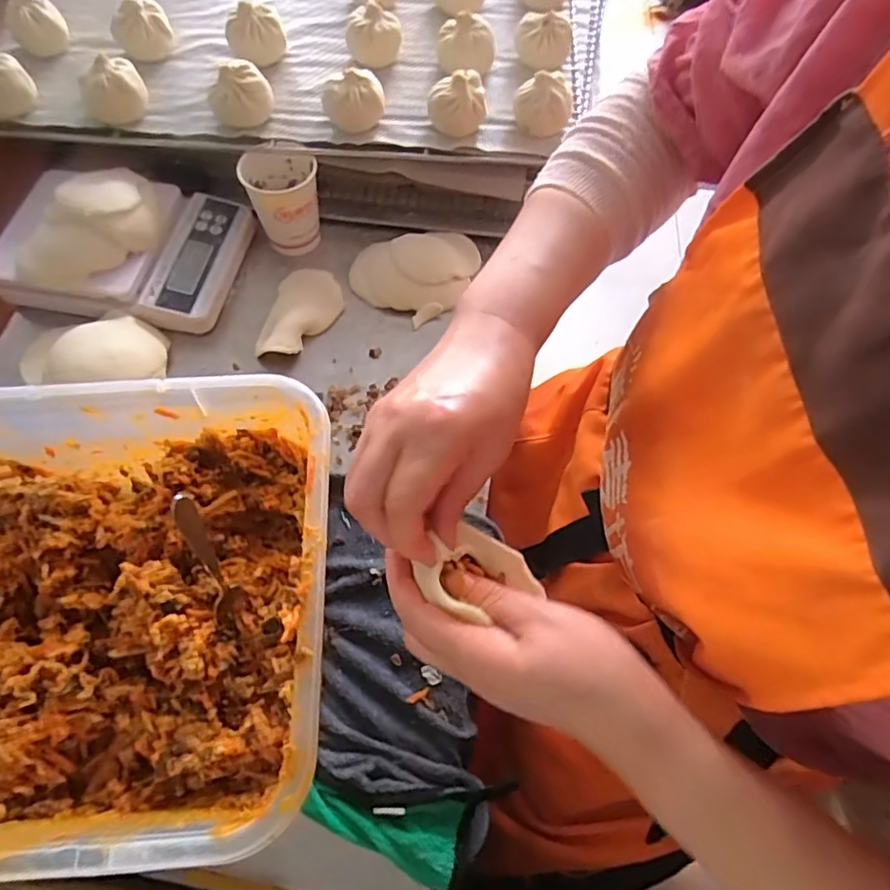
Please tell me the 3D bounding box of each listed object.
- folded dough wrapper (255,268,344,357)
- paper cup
[{"bbox_3d":[-0.136,-0.132,0.567,0.064,0.015,0.110,9,63,2],"label":"folded dough wrapper"},{"bbox_3d":[-0.161,-0.246,0.586,0.068,0.080,0.066,-22,66,-13],"label":"paper cup"}]

